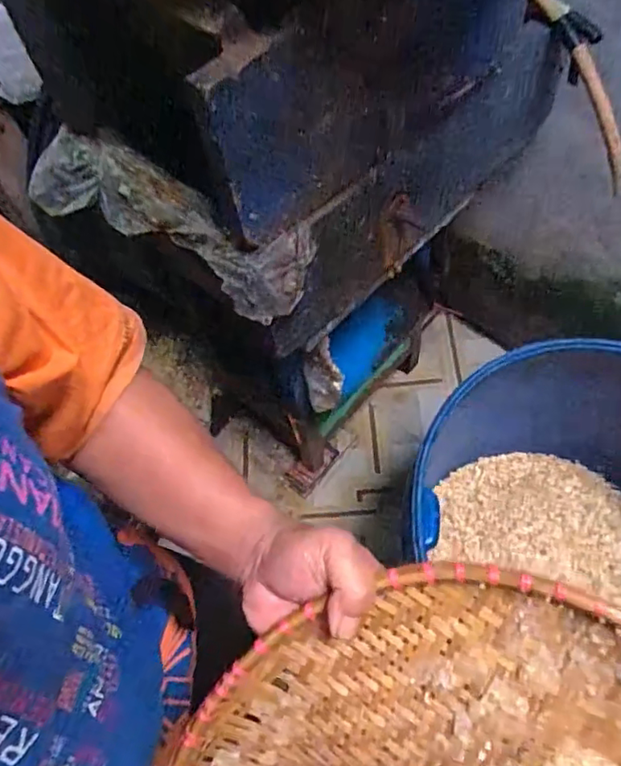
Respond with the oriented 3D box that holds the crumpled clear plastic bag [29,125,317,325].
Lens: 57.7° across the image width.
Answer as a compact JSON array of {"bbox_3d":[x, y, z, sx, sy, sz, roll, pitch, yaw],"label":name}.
[{"bbox_3d":[-0.197,-0.207,0.693,0.436,0.095,0.079,27,61,21],"label":"crumpled clear plastic bag"}]

